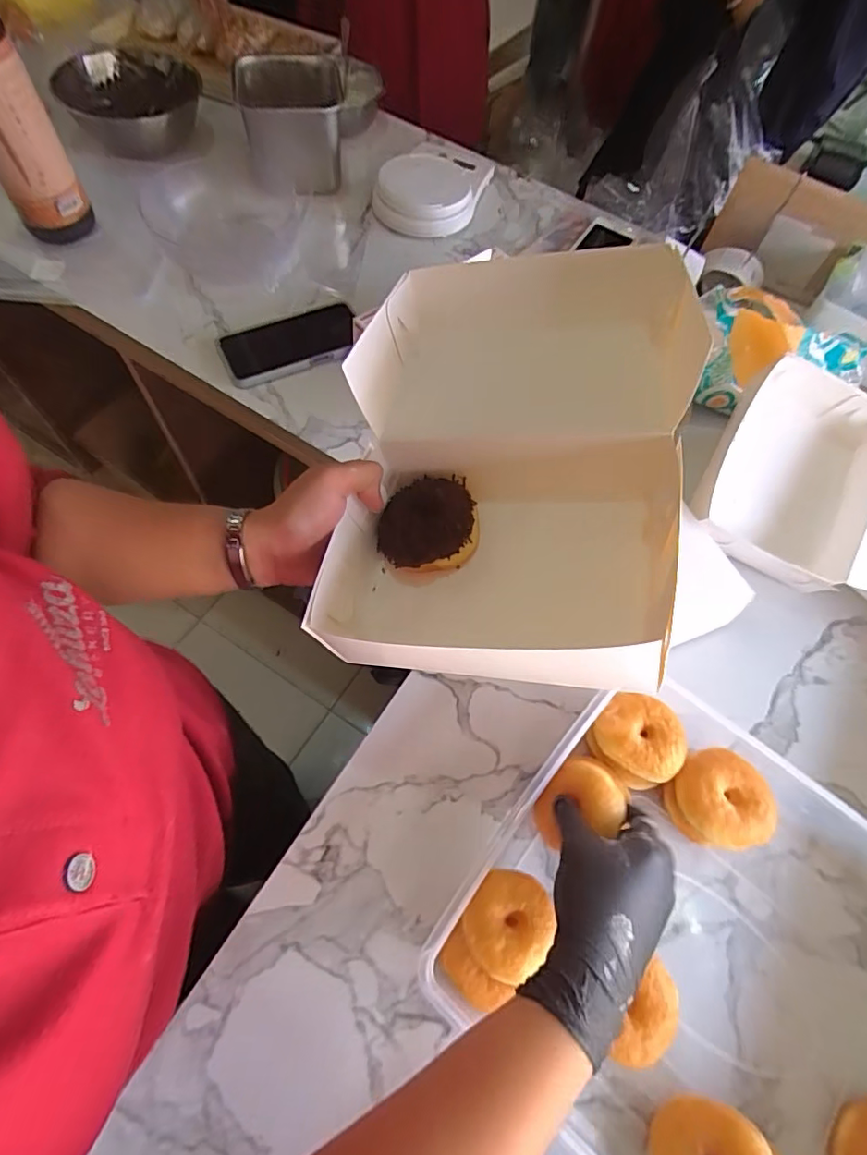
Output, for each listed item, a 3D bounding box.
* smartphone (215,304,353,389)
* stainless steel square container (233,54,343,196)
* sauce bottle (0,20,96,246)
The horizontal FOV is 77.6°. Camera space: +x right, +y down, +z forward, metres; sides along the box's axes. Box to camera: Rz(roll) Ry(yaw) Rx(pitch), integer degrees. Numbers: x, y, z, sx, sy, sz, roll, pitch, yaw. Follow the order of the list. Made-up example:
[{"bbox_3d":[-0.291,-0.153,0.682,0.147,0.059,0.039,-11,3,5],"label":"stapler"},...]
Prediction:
[{"bbox_3d":[-0.169,-0.276,0.643,0.159,0.013,0.085,-19,66,-11],"label":"smartphone"},{"bbox_3d":[-0.197,-0.637,0.777,0.147,0.119,0.172,-8,64,-6],"label":"stainless steel square container"},{"bbox_3d":[-0.470,-0.501,0.600,0.081,0.260,0.065,-33,69,-17],"label":"sauce bottle"}]

